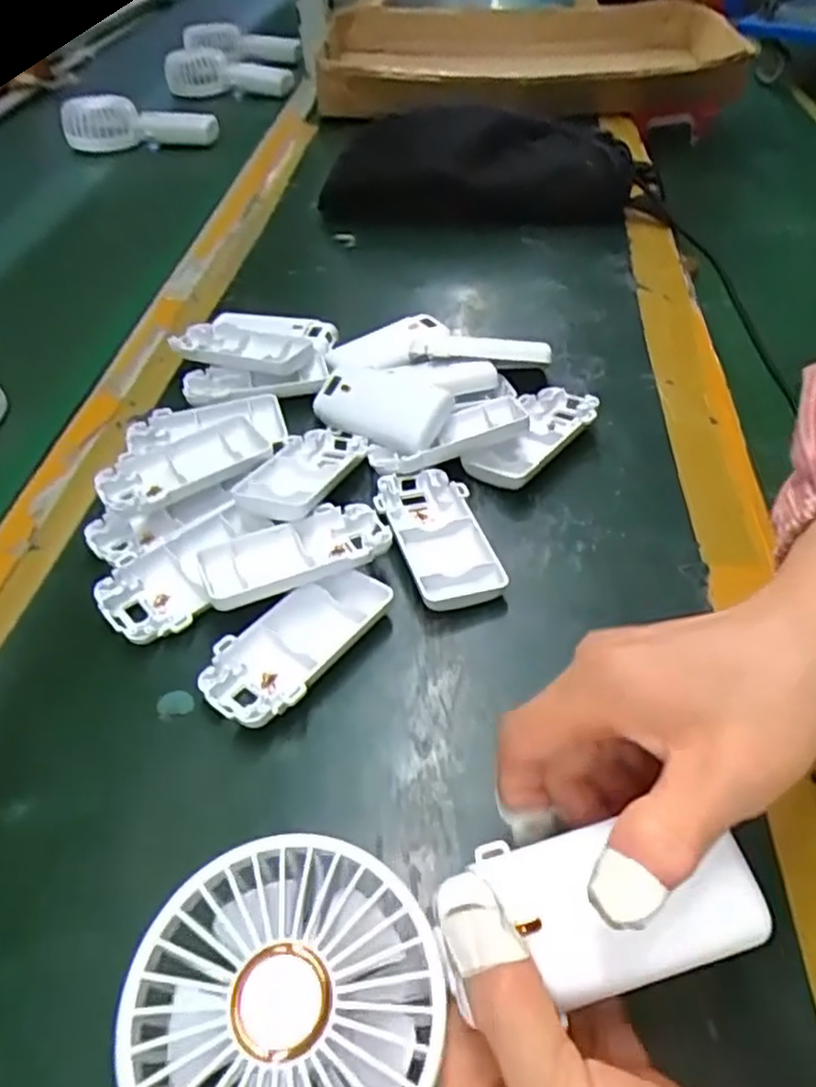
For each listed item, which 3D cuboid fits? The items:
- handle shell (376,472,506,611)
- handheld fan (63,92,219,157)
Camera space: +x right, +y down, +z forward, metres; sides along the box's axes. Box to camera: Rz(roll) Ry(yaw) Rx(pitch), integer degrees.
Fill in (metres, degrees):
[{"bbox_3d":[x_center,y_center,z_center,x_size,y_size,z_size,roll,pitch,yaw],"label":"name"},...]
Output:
[{"bbox_3d":[0.016,-0.004,0.381,0.049,0.015,0.094,-12,48,-9],"label":"handle shell"},{"bbox_3d":[-0.326,-0.516,0.871,0.180,0.059,0.032,-9,48,-6],"label":"handheld fan"}]

